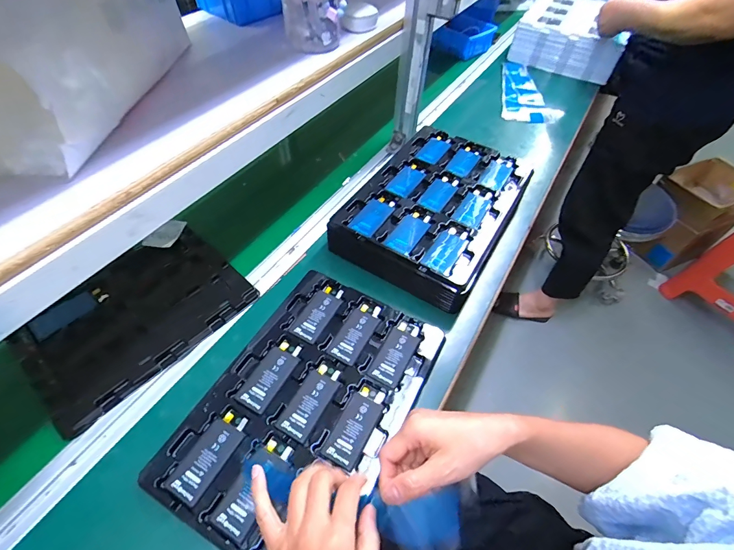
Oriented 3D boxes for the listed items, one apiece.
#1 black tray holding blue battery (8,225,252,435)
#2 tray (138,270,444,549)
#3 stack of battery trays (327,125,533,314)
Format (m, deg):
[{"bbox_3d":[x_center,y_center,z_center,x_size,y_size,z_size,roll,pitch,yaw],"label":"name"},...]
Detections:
[{"bbox_3d":[-0.327,0.051,0.522,0.204,0.008,0.277,36,60,23],"label":"black tray holding blue battery"},{"bbox_3d":[-0.071,0.151,0.453,0.218,0.013,0.325,25,56,16],"label":"tray"},{"bbox_3d":[0.121,-0.119,0.640,0.236,0.064,0.331,27,57,17],"label":"stack of battery trays"}]

